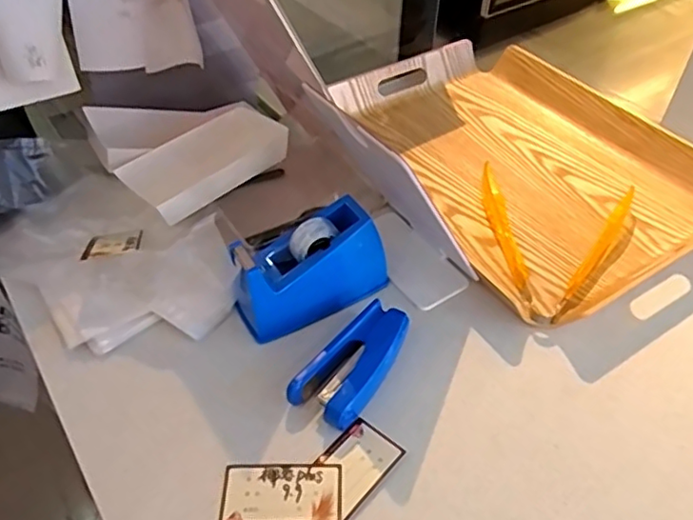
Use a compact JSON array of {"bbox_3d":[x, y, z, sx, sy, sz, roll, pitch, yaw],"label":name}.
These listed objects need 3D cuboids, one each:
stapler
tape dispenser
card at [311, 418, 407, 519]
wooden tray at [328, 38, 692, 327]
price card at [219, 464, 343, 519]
[{"bbox_3d":[0.009,0.086,0.507,0.051,0.028,0.118,29,53,25],"label":"stapler"},{"bbox_3d":[-0.035,0.003,0.547,0.144,0.087,0.066,-21,50,-19],"label":"tape dispenser"},{"bbox_3d":[0.000,0.162,0.454,0.049,0.005,0.087,34,55,28],"label":"card"},{"bbox_3d":[0.210,-0.111,0.683,0.313,0.050,0.391,-23,51,-21],"label":"wooden tray"},{"bbox_3d":[-0.048,0.176,0.445,0.088,0.005,0.049,0,46,0],"label":"price card"}]

